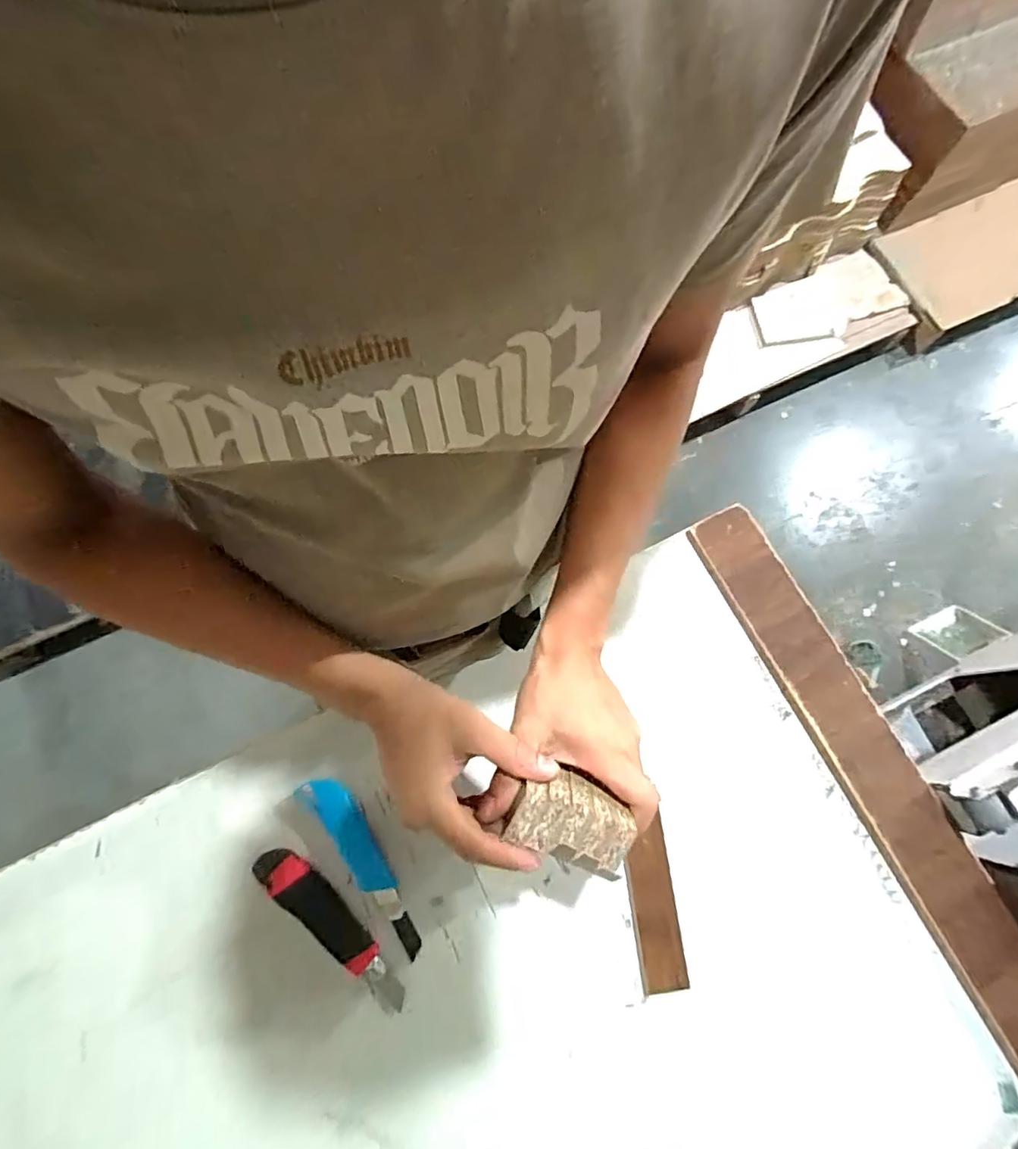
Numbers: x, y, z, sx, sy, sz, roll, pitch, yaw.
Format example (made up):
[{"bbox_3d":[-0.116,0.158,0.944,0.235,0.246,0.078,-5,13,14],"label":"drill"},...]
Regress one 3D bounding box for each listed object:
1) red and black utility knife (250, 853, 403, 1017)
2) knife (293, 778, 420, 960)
[{"bbox_3d":[-0.162,0.320,0.510,0.179,0.016,0.039,41,78,11],"label":"red and black utility knife"},{"bbox_3d":[-0.133,0.267,0.522,0.044,0.026,0.180,-39,77,-11],"label":"knife"}]

